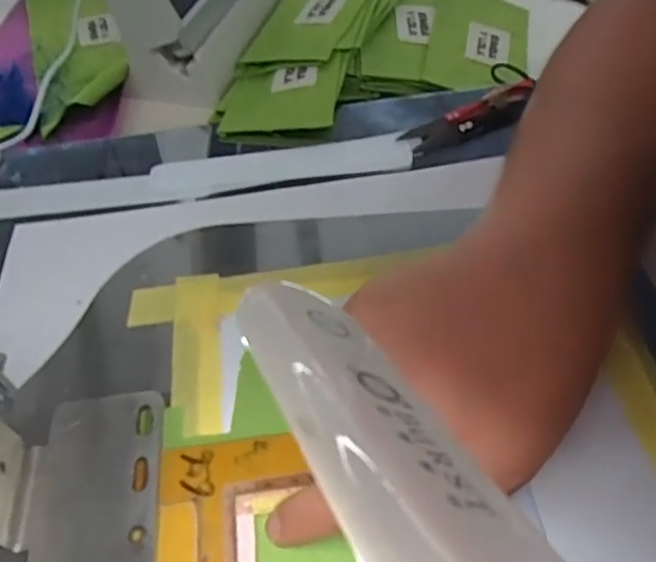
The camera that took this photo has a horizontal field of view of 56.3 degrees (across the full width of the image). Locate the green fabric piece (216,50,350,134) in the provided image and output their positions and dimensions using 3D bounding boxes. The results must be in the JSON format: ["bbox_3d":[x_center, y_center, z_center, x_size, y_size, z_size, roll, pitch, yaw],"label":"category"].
[{"bbox_3d":[-0.036,-0.136,0.443,0.090,0.014,0.079,4,53,9],"label":"green fabric piece"}]

